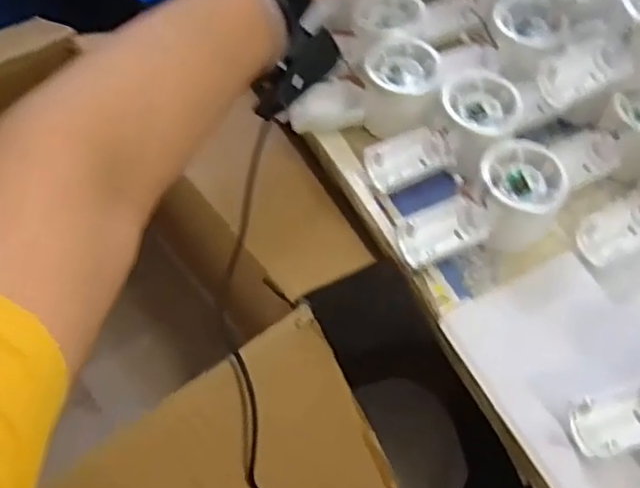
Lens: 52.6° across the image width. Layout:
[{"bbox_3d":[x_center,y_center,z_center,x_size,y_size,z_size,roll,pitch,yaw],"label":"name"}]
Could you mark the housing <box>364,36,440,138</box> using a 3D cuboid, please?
[{"bbox_3d":[0.062,-0.119,0.500,0.055,0.047,0.057,3,60,0],"label":"housing"}]

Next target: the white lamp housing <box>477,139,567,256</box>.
[{"bbox_3d":[0.136,-0.035,0.450,0.057,0.045,0.055,-12,61,-8],"label":"white lamp housing"}]

